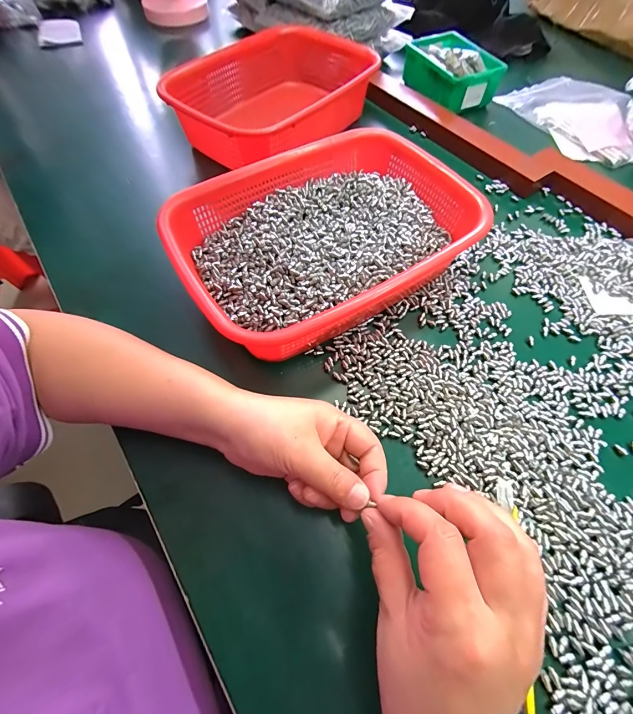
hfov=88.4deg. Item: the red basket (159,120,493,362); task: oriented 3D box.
[{"bbox_3d":[0.013,-0.119,0.337,0.289,0.077,0.205,-32,66,-15],"label":"red basket"}]

